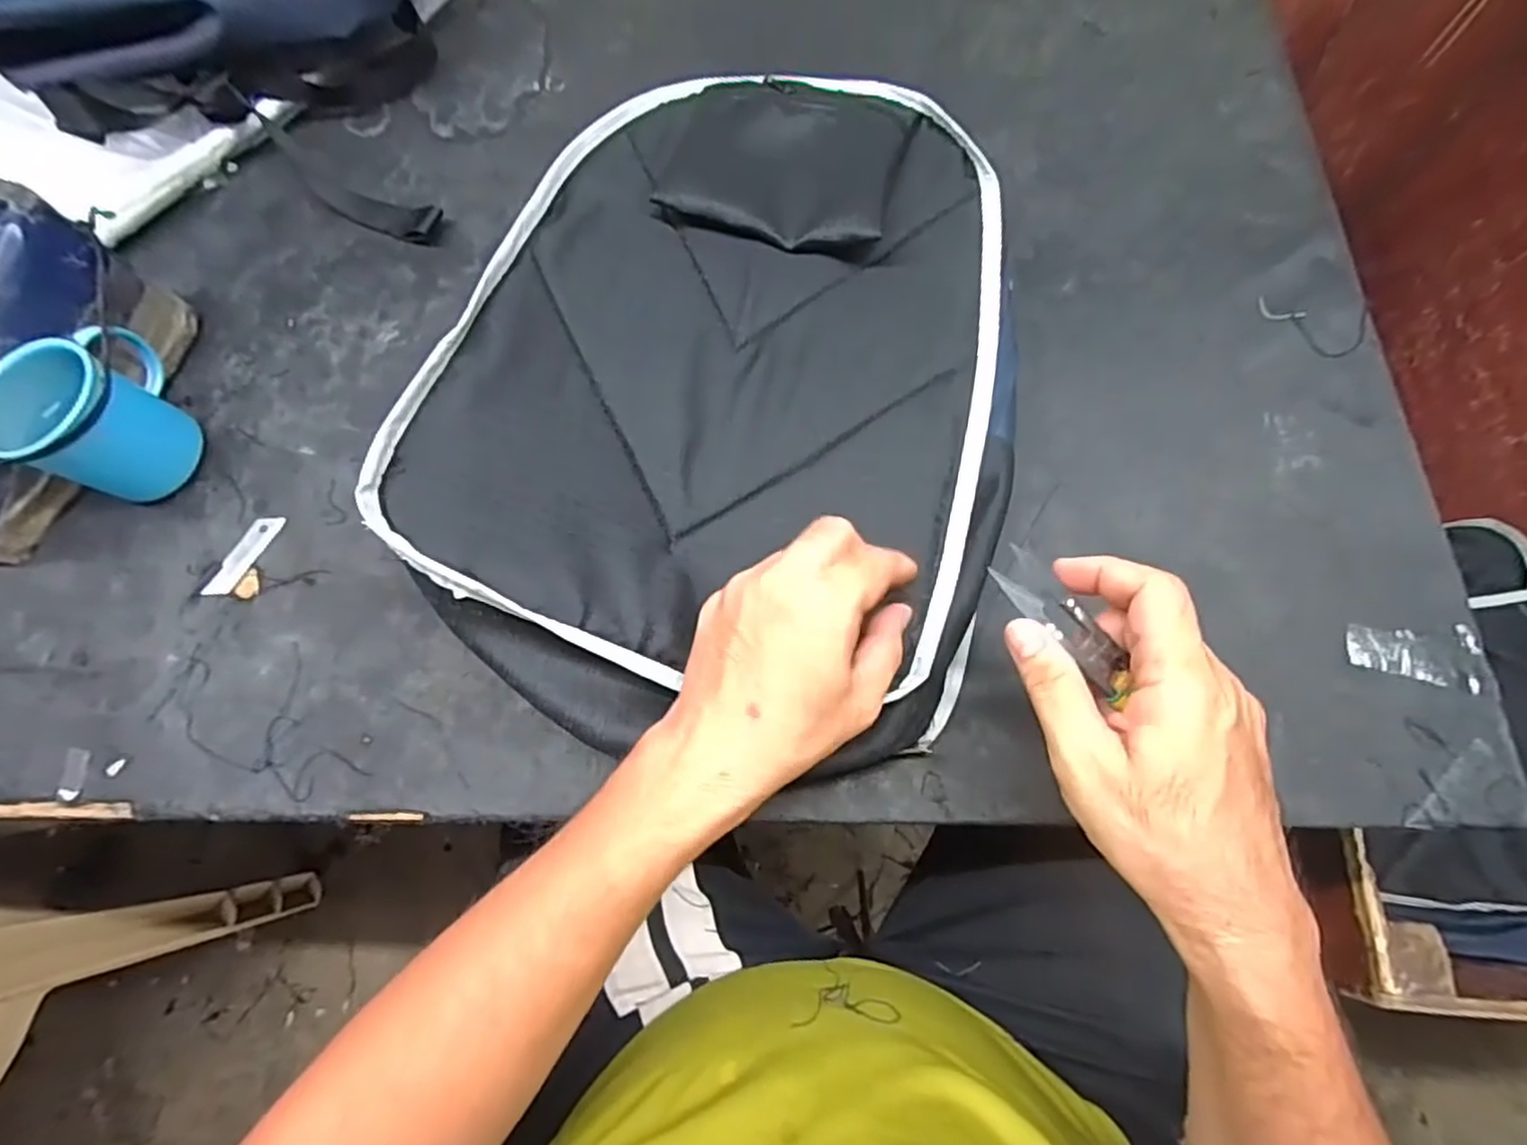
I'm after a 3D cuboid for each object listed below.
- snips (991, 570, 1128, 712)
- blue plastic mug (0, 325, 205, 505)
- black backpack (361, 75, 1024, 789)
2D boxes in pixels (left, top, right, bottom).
[{"bbox_3d":[0.141,0.026,0.319,0.081,0.007,0.023,42,77,2],"label":"snips"},{"bbox_3d":[-0.410,-0.097,0.432,0.066,0.082,0.094,30,75,11],"label":"blue plastic mug"},{"bbox_3d":[-0.003,-0.124,0.401,0.313,0.084,0.436,15,73,7],"label":"black backpack"}]

